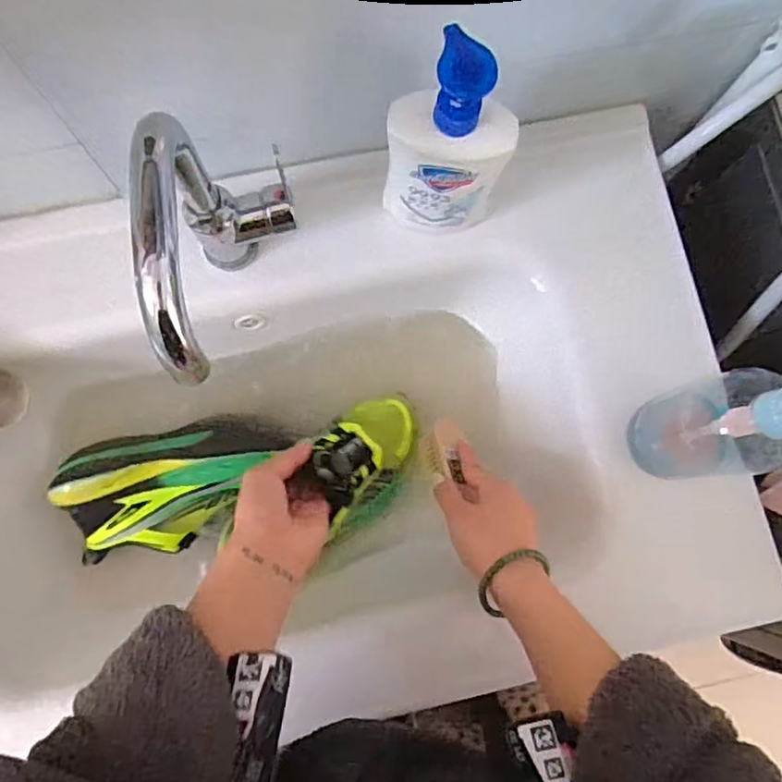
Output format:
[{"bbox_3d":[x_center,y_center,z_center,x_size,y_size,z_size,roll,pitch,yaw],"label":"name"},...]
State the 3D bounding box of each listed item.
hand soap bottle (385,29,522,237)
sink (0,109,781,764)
[{"bbox_3d":[0.041,-0.172,0.487,0.092,0.155,0.044,11,80,0],"label":"hand soap bottle"},{"bbox_3d":[-0.104,0.054,0.576,0.786,0.134,0.459,-11,81,-4],"label":"sink"}]

